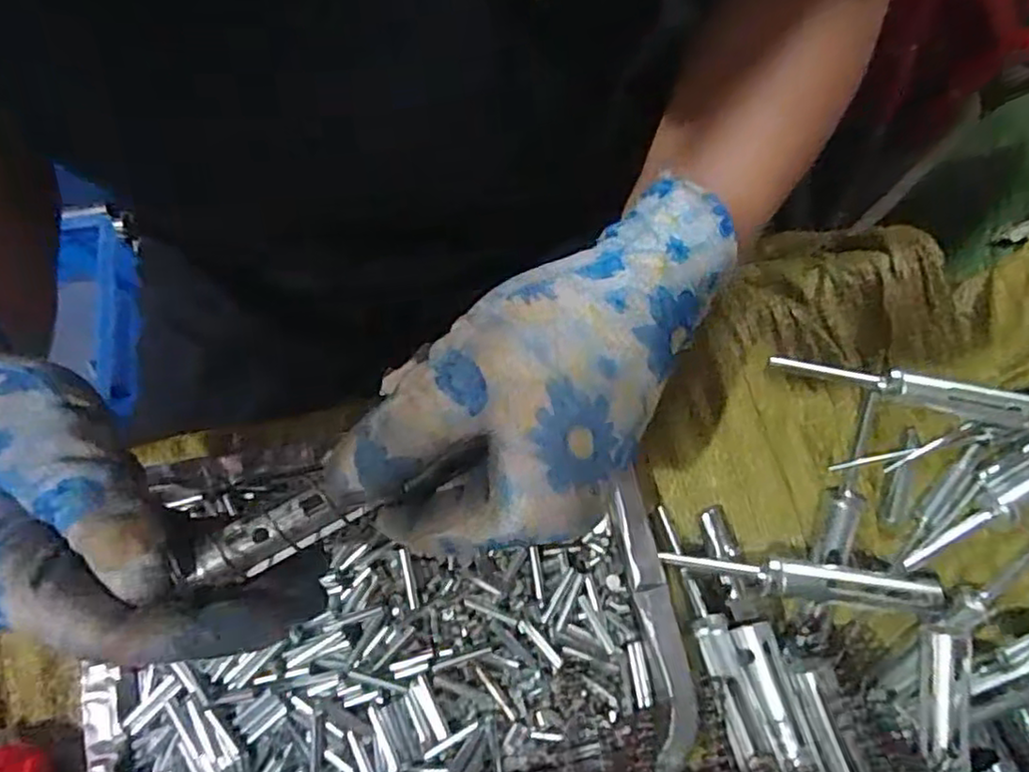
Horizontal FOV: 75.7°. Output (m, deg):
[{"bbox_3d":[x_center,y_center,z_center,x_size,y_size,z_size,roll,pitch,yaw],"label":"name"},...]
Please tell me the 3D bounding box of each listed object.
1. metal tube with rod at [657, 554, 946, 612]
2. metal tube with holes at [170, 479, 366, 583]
[{"bbox_3d":[0.132,0.090,0.307,0.120,0.021,0.016,6,76,1],"label":"metal tube with rod"},{"bbox_3d":[-0.075,0.045,0.208,0.052,0.013,0.016,-21,78,-12],"label":"metal tube with holes"}]

